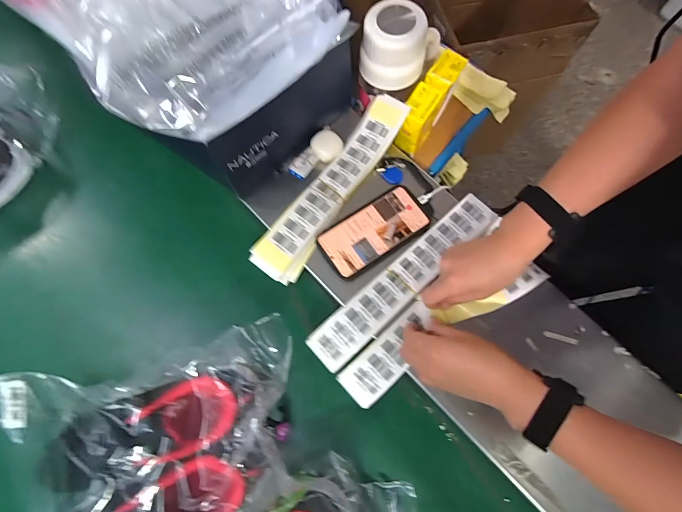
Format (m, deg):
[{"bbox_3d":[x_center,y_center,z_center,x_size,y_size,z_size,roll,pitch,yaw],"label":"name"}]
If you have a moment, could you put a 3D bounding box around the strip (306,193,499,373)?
[{"bbox_3d":[0.090,0.029,0.463,0.314,0.018,0.054,-41,78,-10],"label":"strip"}]

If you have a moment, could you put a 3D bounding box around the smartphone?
[{"bbox_3d":[0.048,-0.038,0.495,0.163,0.005,0.078,-33,77,-11],"label":"smartphone"}]

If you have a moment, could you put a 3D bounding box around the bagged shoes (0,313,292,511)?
[{"bbox_3d":[-0.202,0.219,0.395,0.317,0.107,0.226,-13,75,-6],"label":"bagged shoes"}]

